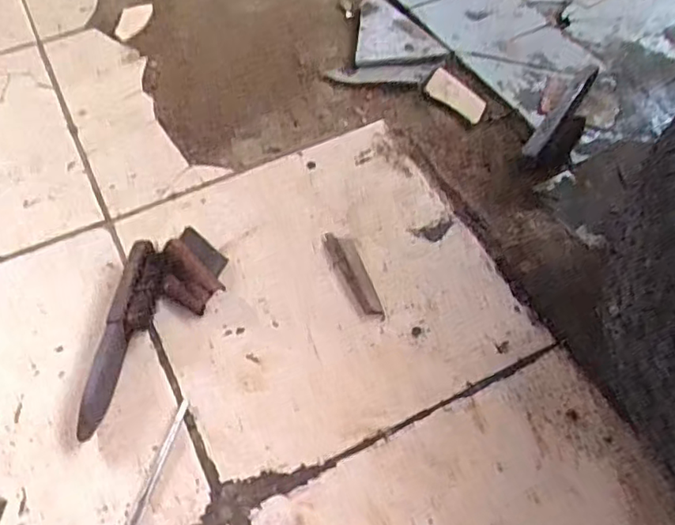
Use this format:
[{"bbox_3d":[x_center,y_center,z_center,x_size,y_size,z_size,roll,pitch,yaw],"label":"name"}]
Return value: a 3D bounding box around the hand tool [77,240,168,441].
[{"bbox_3d":[-0.231,0.080,0.681,0.047,0.031,0.223,6,57,3],"label":"hand tool"}]

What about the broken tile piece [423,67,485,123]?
[{"bbox_3d":[0.176,-0.245,0.904,0.048,0.007,0.110,-34,62,-21],"label":"broken tile piece"}]

